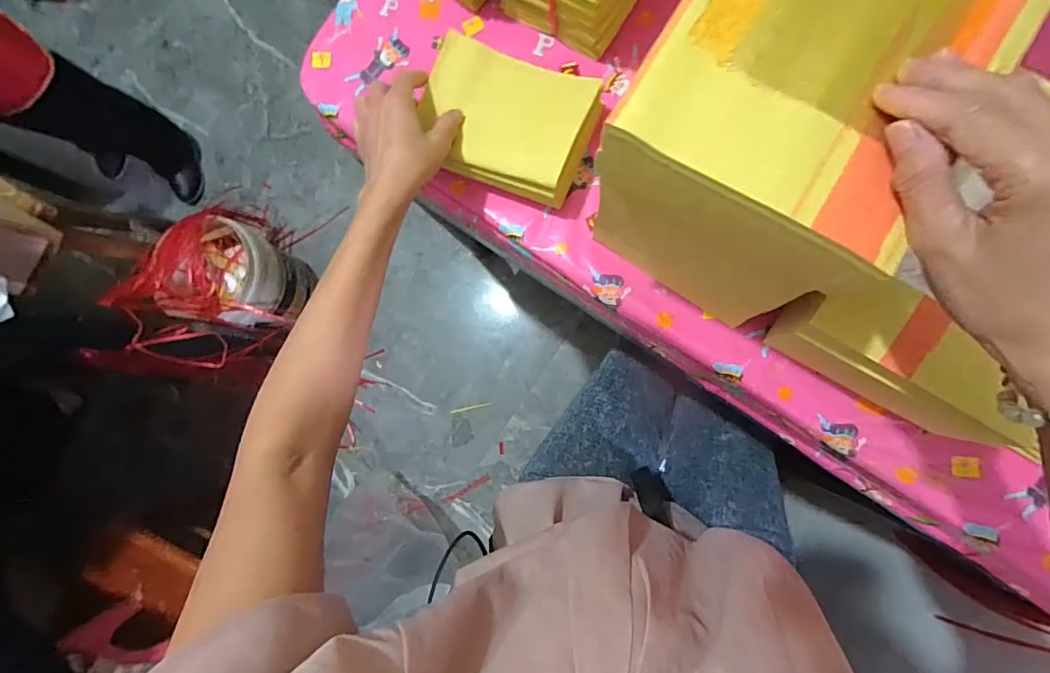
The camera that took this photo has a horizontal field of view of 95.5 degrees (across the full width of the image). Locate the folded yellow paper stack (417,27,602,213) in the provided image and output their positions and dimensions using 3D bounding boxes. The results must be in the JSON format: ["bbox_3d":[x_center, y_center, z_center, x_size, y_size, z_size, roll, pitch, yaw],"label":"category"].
[{"bbox_3d":[-0.017,-0.207,0.463,0.157,0.046,0.127,19,88,8],"label":"folded yellow paper stack"}]

